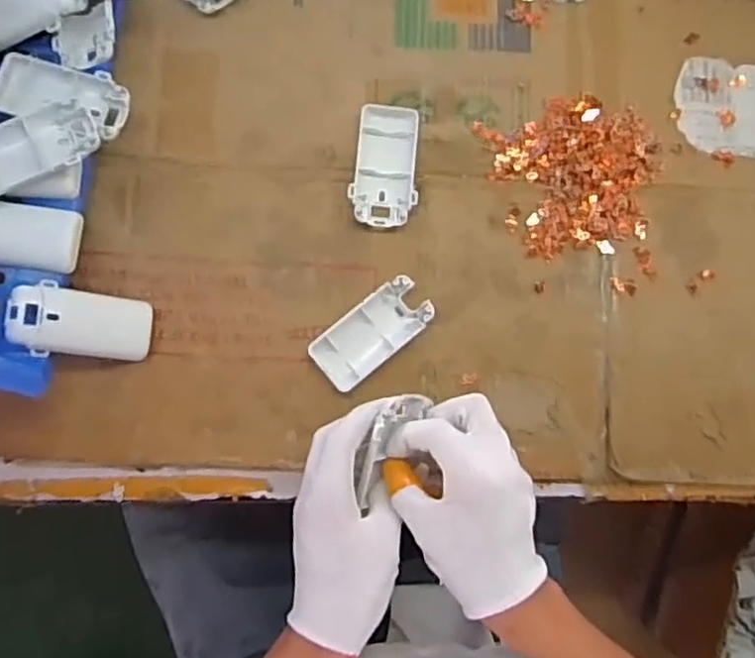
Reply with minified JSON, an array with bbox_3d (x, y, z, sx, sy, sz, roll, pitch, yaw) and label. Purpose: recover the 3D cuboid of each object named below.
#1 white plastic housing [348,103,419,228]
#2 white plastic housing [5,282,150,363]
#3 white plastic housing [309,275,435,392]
[{"bbox_3d":[0.006,-0.130,0.541,0.051,0.013,0.096,1,80,-3],"label":"white plastic housing"},{"bbox_3d":[-0.210,-0.004,0.487,0.096,0.014,0.047,10,83,-32],"label":"white plastic housing"},{"bbox_3d":[-0.004,0.004,0.522,0.095,0.013,0.046,-38,84,-8],"label":"white plastic housing"}]

